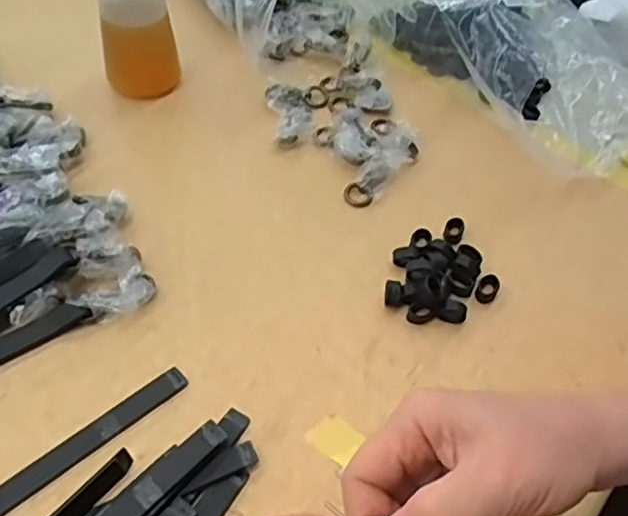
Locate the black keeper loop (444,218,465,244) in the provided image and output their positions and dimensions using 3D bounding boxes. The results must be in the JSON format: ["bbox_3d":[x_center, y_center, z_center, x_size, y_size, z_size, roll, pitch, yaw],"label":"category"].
[{"bbox_3d":[0.107,-0.022,0.474,0.014,0.004,0.021,21,54,9],"label":"black keeper loop"}]

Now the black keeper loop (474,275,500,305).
[{"bbox_3d":[0.122,0.022,0.440,0.014,0.006,0.024,34,57,18],"label":"black keeper loop"}]

